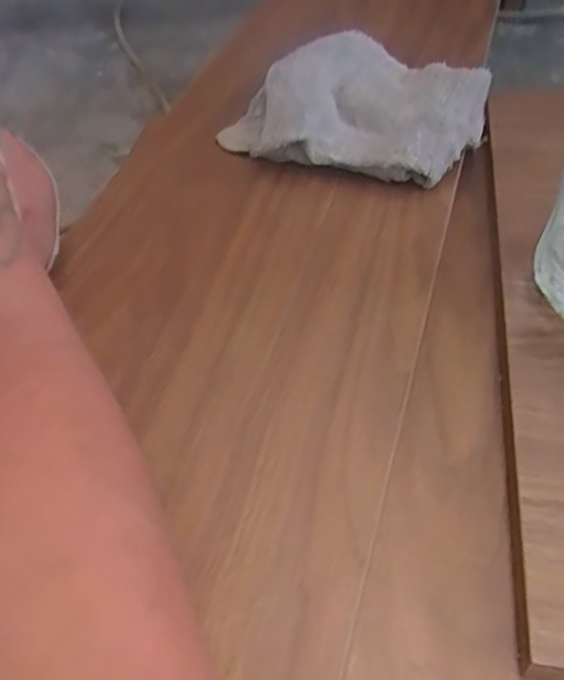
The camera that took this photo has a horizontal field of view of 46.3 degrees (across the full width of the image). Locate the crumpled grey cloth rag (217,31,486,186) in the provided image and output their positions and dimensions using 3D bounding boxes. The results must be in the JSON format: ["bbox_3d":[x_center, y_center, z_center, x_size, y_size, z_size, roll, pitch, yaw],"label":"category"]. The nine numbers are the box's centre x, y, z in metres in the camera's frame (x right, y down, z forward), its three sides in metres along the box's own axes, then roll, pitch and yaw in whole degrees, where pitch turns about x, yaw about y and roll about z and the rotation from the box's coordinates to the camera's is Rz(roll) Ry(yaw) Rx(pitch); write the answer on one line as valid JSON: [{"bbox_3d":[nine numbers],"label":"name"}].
[{"bbox_3d":[0.053,-0.166,0.472,0.173,0.041,0.137,20,53,20],"label":"crumpled grey cloth rag"}]

